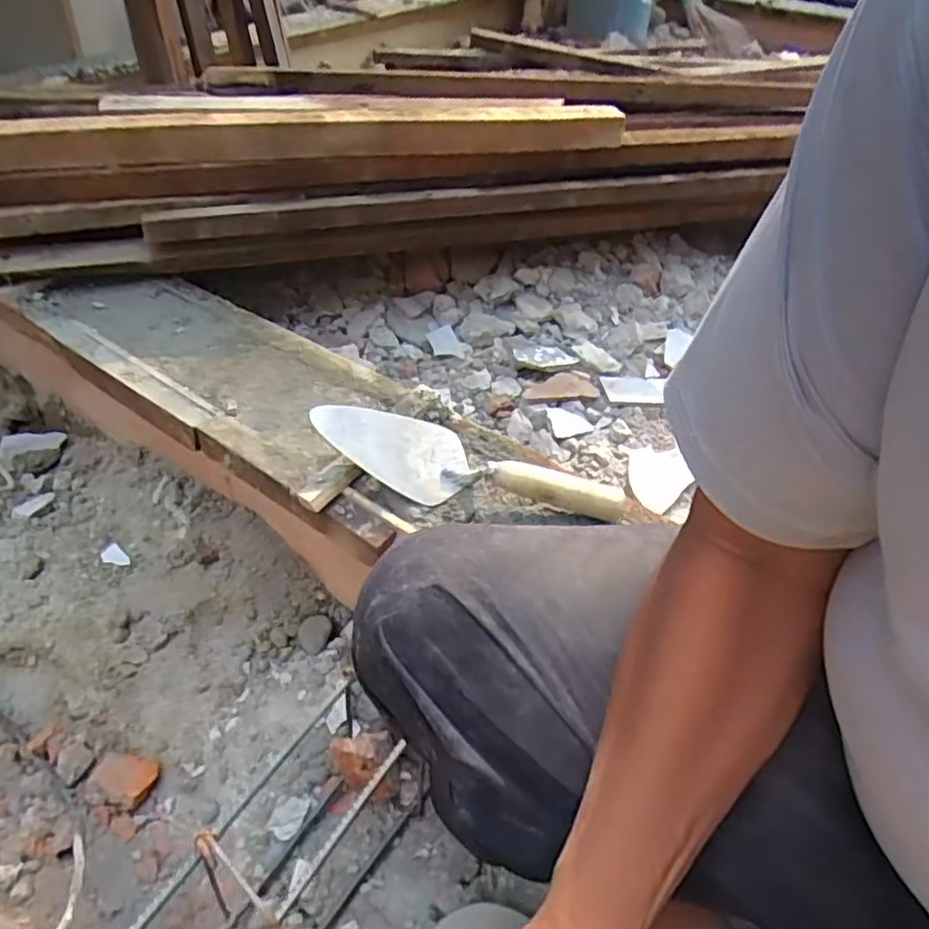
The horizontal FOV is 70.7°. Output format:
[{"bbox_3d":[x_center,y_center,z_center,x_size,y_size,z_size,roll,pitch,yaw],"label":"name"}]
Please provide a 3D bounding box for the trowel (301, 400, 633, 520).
[{"bbox_3d":[0.002,0.001,0.676,0.318,0.058,0.090,18,47,14],"label":"trowel"}]

